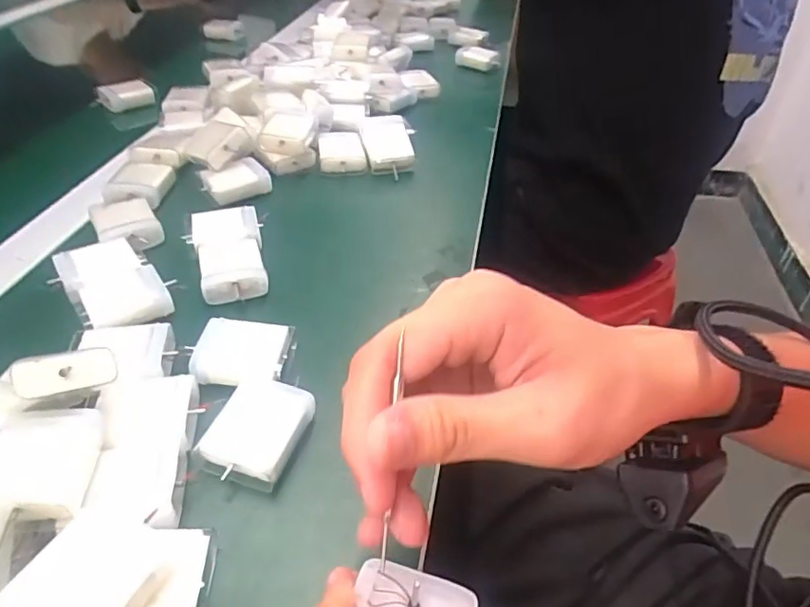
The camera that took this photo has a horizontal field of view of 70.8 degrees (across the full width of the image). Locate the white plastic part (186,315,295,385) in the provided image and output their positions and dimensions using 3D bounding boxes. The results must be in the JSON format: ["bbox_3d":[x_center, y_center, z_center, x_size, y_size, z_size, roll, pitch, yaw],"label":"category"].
[{"bbox_3d":[-0.094,0.028,0.327,0.052,0.013,0.040,3,40,2],"label":"white plastic part"}]

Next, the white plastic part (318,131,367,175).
[{"bbox_3d":[-0.059,-0.138,0.526,0.041,0.018,0.057,-6,40,-8],"label":"white plastic part"}]

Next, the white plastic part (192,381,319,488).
[{"bbox_3d":[-0.074,0.063,0.288,0.045,0.018,0.051,11,41,11],"label":"white plastic part"}]

